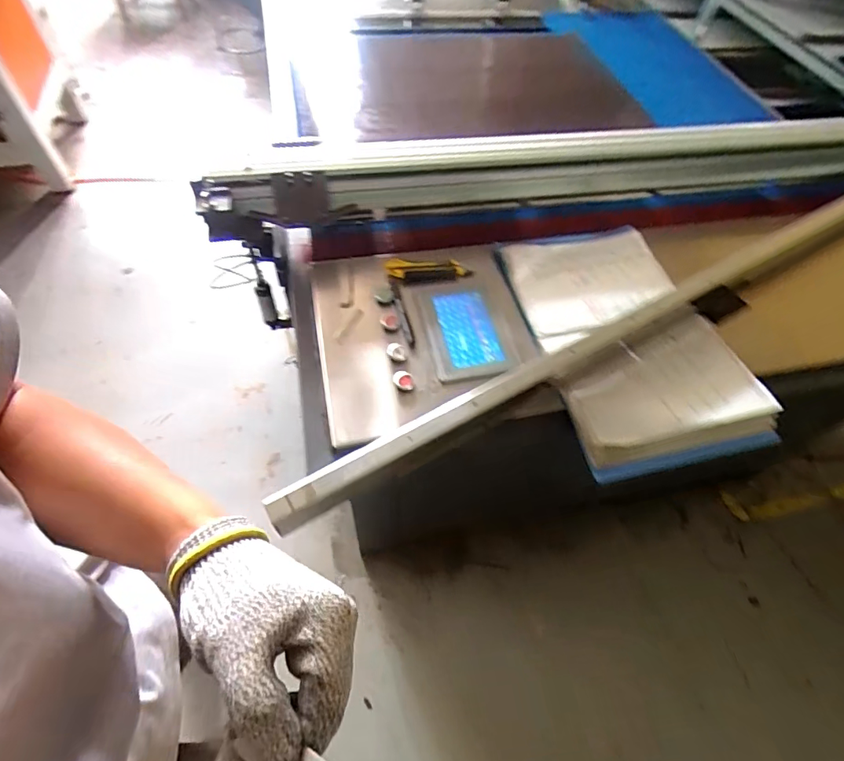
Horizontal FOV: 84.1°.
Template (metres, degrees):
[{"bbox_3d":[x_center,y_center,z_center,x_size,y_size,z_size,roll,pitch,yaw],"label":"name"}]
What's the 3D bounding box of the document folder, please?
[{"bbox_3d":[0.341,-0.089,0.799,0.315,0.046,0.483,-9,57,-10],"label":"document folder"}]

